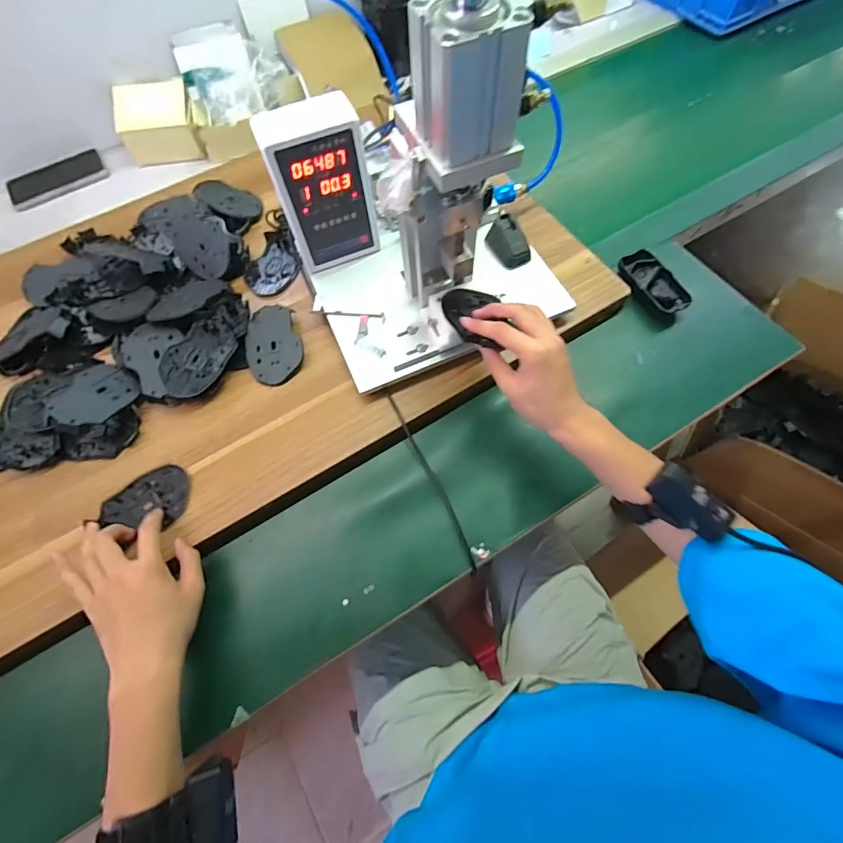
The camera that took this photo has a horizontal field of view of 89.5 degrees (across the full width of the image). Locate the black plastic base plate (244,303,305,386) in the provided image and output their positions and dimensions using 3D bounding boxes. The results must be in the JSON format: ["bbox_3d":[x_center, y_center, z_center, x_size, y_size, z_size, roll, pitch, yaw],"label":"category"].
[{"bbox_3d":[-0.195,-0.102,0.560,0.071,0.015,0.109,-12,67,-3],"label":"black plastic base plate"}]

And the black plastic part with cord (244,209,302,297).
[{"bbox_3d":[-0.228,-0.251,0.637,0.085,0.030,0.132,-19,68,-6],"label":"black plastic part with cord"}]

